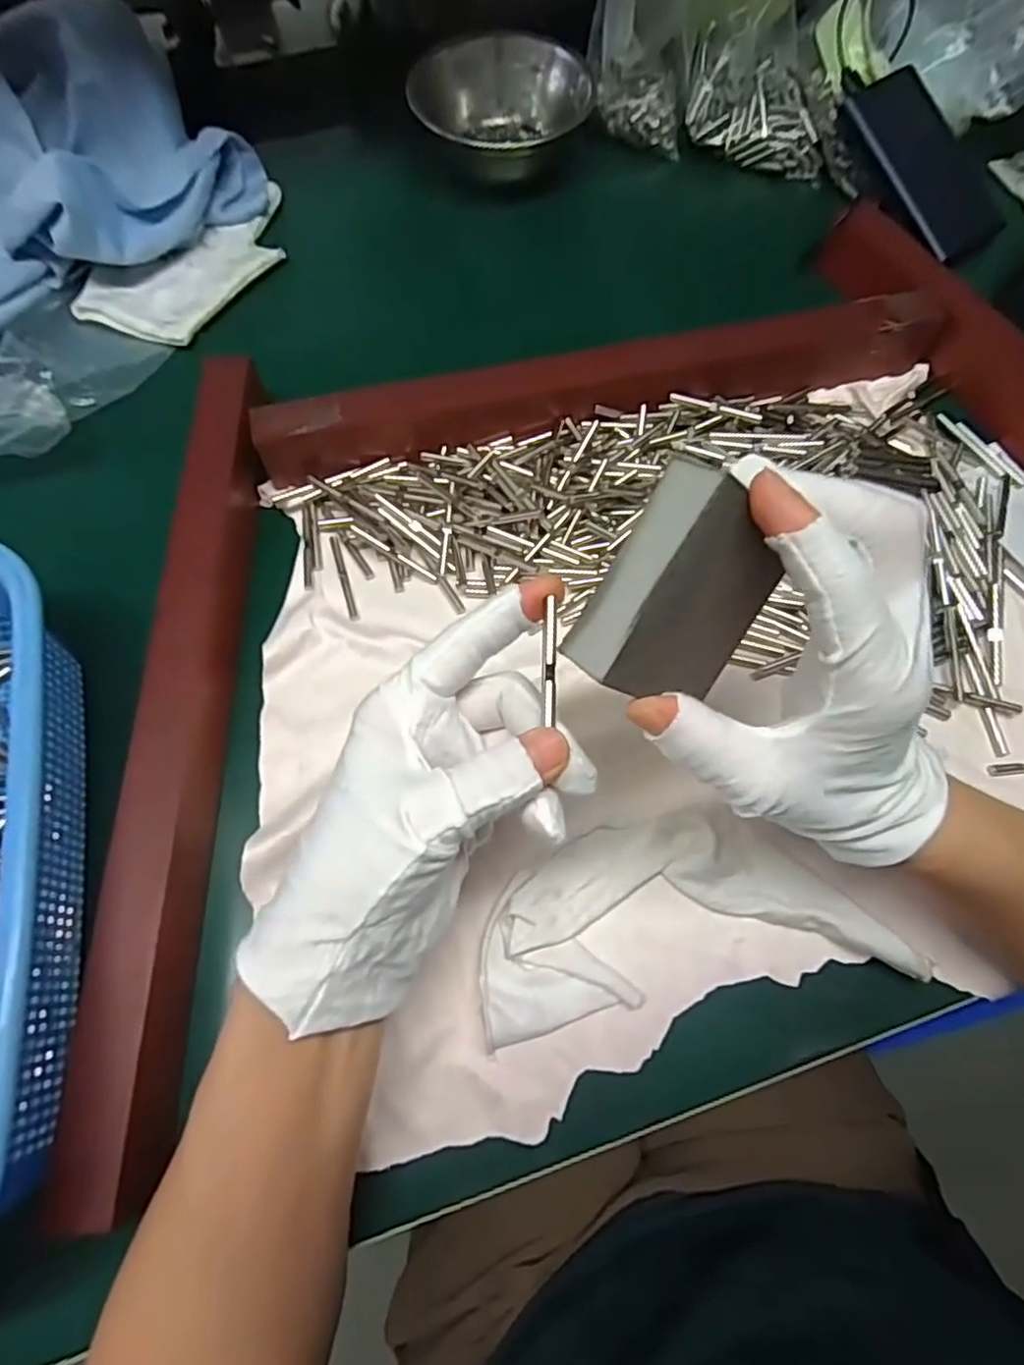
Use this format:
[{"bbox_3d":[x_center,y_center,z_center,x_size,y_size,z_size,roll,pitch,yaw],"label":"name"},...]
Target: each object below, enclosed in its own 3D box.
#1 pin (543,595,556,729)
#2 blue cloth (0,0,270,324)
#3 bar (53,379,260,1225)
[{"bbox_3d":[0.012,-0.006,0.213,0.004,0.004,0.040,1,77,-2],"label":"pin"},{"bbox_3d":[-0.327,-0.239,0.372,0.138,0.089,0.408,31,71,9],"label":"blue cloth"},{"bbox_3d":[-0.150,0.009,0.301,0.037,0.040,0.383,-1,69,-2],"label":"bar"}]

